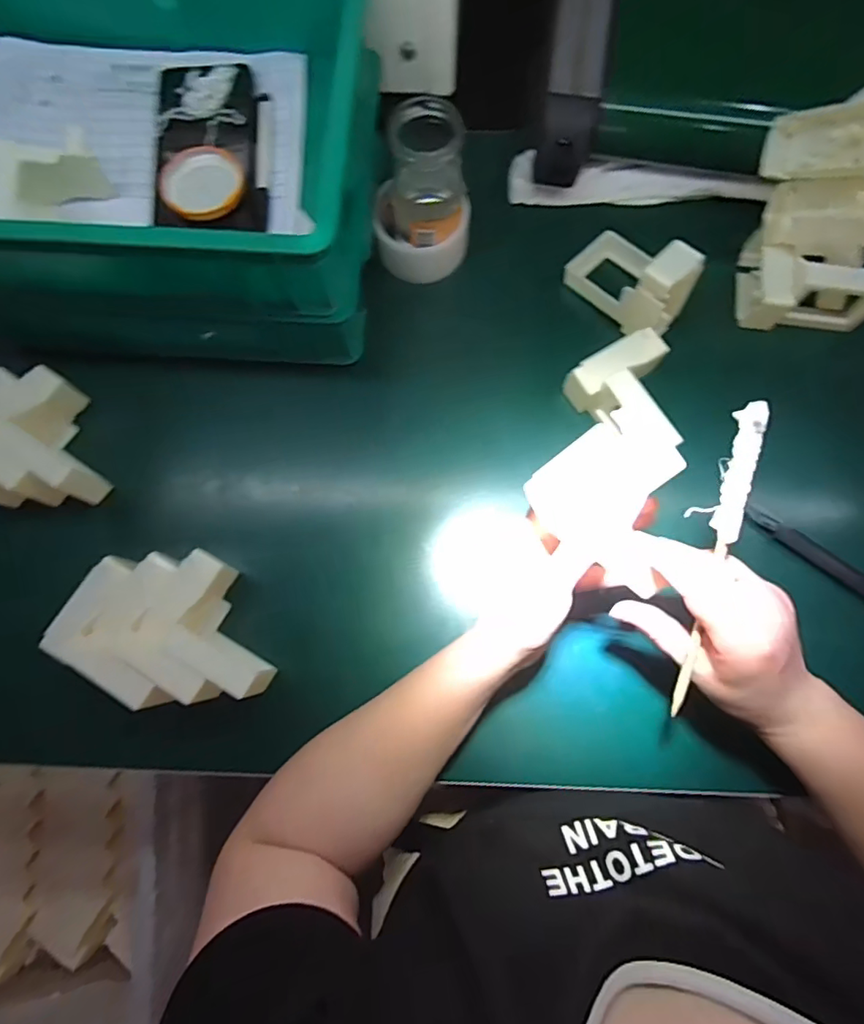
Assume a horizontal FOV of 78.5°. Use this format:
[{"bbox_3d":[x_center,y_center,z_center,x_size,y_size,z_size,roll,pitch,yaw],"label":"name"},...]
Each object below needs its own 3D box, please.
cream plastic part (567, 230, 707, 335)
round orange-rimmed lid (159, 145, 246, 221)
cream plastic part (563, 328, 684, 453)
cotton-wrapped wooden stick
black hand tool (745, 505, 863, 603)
[{"bbox_3d":[0.174,-0.209,0.452,0.061,0.079,0.104,-41,80,-7],"label":"cream plastic part"},{"bbox_3d":[-0.172,-0.249,0.401,0.054,0.015,0.061,42,82,9],"label":"round orange-rimmed lid"},{"bbox_3d":[0.169,-0.093,0.434,0.085,0.055,0.097,-35,79,-6],"label":"cream plastic part"},{"bbox_3d":[0.164,0.034,0.310,0.013,0.010,0.193,6,108,2],"label":"cotton-wrapped wooden stick"},{"bbox_3d":[0.319,0.044,0.421,0.146,0.015,0.016,39,81,9],"label":"black hand tool"}]

